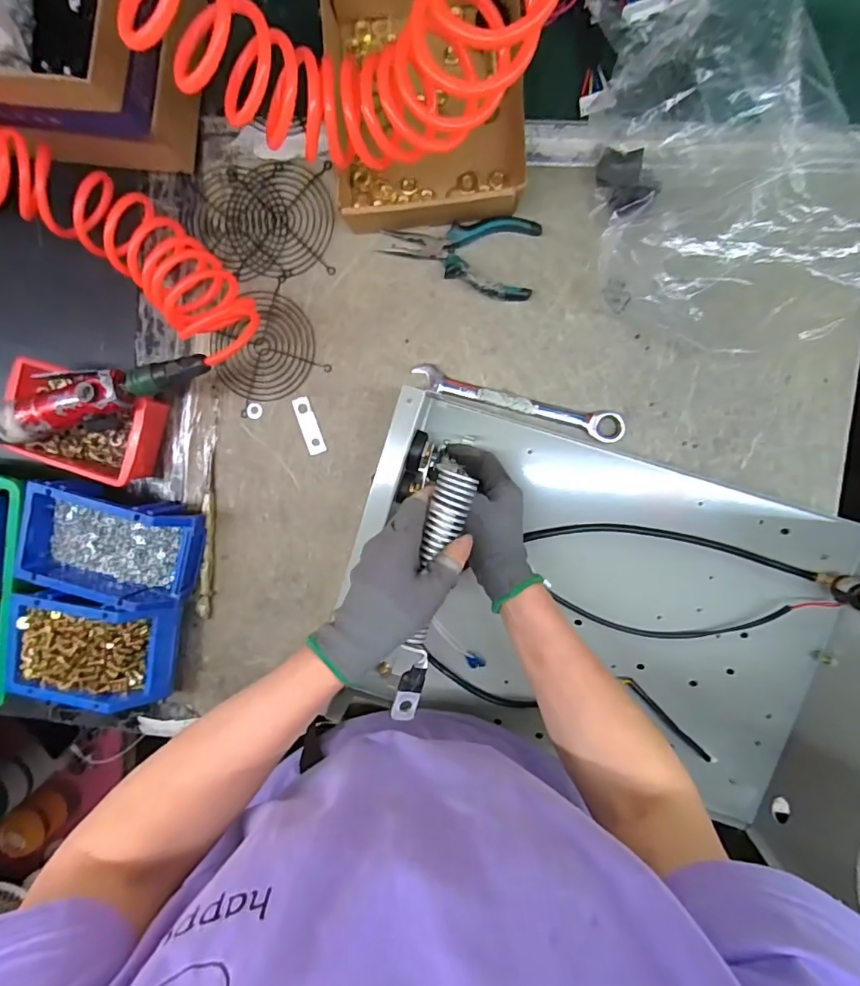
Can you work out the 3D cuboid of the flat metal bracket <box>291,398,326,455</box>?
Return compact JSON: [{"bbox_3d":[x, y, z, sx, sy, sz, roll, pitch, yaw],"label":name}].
[{"bbox_3d":[-0.131,-0.072,0.546,0.020,0.004,0.062,-19,93,5],"label":"flat metal bracket"}]

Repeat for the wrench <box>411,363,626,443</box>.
[{"bbox_3d":[0.091,-0.092,0.520,0.217,0.014,0.028,16,96,3],"label":"wrench"}]

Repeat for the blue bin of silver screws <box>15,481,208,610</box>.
[{"bbox_3d":[-0.328,0.054,0.528,0.163,0.060,0.109,15,96,3],"label":"blue bin of silver screws"}]

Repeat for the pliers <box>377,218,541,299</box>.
[{"bbox_3d":[0.028,-0.239,0.506,0.153,0.023,0.074,8,95,3],"label":"pliers"}]

